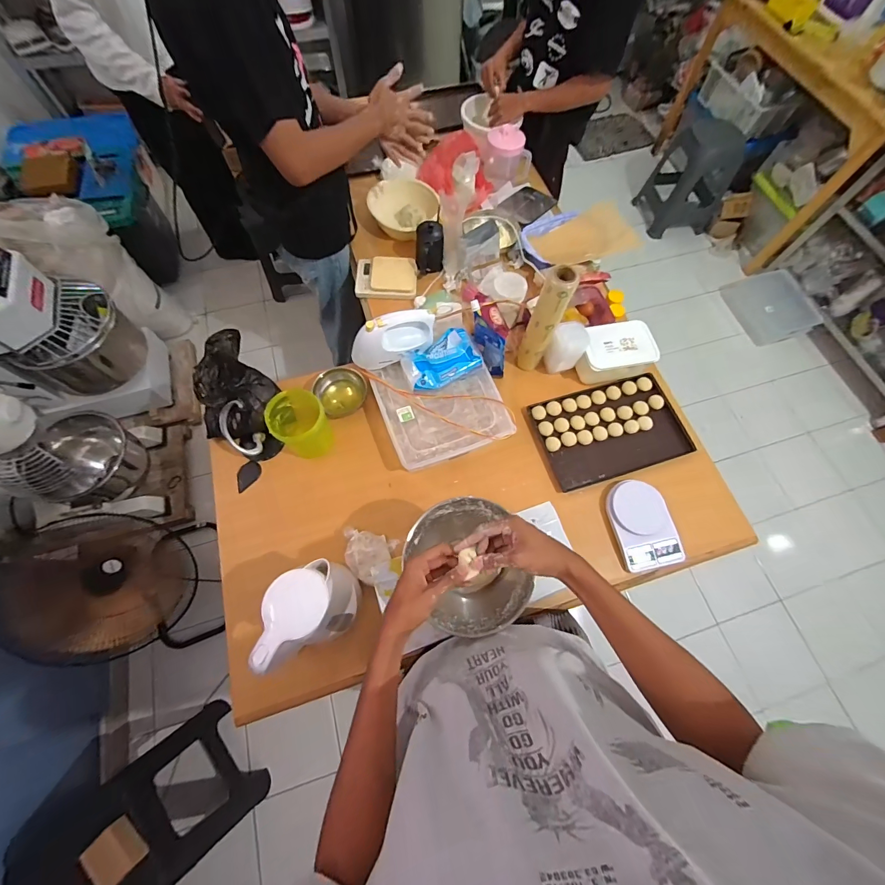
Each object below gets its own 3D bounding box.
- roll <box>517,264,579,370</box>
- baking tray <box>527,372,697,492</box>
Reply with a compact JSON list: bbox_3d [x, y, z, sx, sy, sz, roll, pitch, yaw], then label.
[{"bbox_3d":[0.238,-0.279,0.884,0.066,0.300,0.060,1,69,-2],"label":"roll"},{"bbox_3d":[0.429,-0.039,0.947,0.357,0.019,0.233,-16,70,-8],"label":"baking tray"}]

